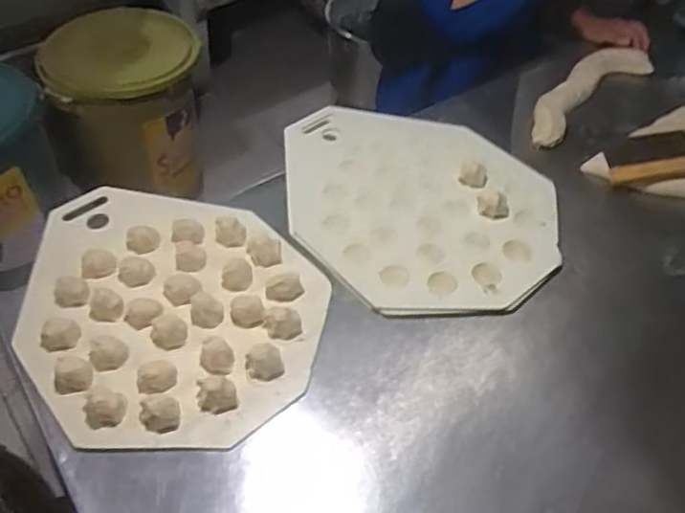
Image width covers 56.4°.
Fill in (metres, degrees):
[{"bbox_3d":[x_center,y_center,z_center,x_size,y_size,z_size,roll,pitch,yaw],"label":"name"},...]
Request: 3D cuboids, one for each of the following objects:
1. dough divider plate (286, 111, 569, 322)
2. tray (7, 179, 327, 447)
[{"bbox_3d":[0.103,-0.108,1.057,0.392,0.042,0.523,-37,59,-27],"label":"dough divider plate"},{"bbox_3d":[-0.270,0.048,0.931,0.398,0.037,0.526,-32,58,-26],"label":"tray"}]

